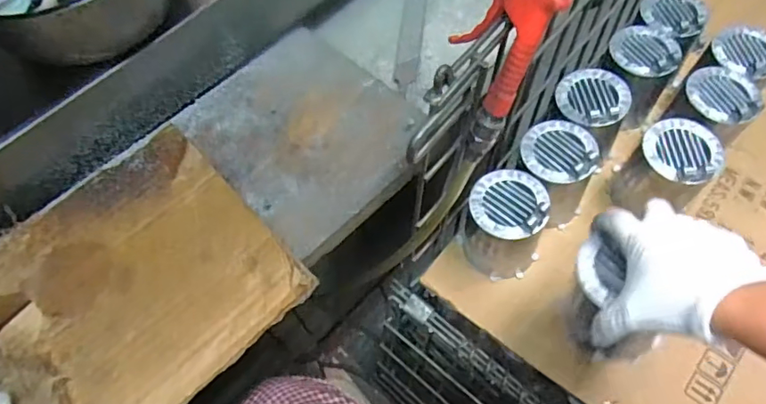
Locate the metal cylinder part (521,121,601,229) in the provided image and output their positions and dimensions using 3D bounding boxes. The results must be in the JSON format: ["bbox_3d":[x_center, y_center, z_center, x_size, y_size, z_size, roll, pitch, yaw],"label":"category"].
[{"bbox_3d":[0.211,-0.035,0.654,0.093,0.121,0.083,28,68,16],"label":"metal cylinder part"}]

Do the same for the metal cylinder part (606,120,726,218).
[{"bbox_3d":[0.341,-0.034,0.648,0.087,0.114,0.085,-41,68,-17],"label":"metal cylinder part"}]

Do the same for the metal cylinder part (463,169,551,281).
[{"bbox_3d":[0.144,0.027,0.627,0.092,0.120,0.092,2,63,4],"label":"metal cylinder part"}]

